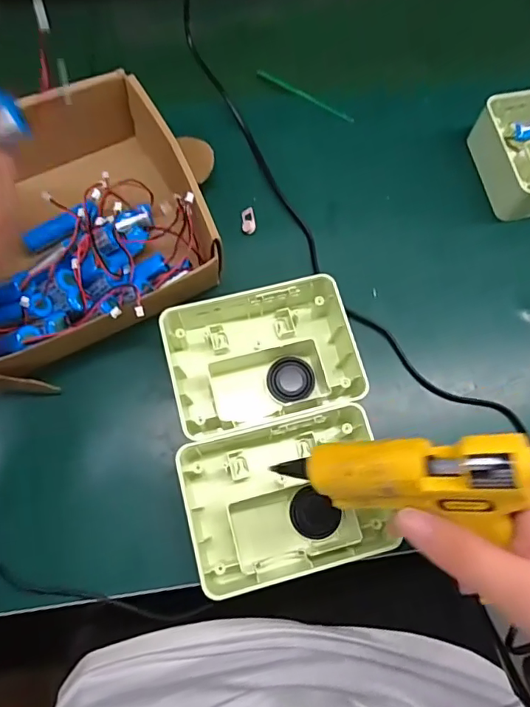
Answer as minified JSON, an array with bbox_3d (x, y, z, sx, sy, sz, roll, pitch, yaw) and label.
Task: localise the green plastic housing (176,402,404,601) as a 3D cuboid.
[{"bbox_3d":[0.016,0.107,0.370,0.144,0.046,0.110,-12,72,-6],"label":"green plastic housing"}]

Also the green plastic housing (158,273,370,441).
[{"bbox_3d":[0.001,0.003,0.402,0.149,0.047,0.108,-13,72,-6],"label":"green plastic housing"}]

